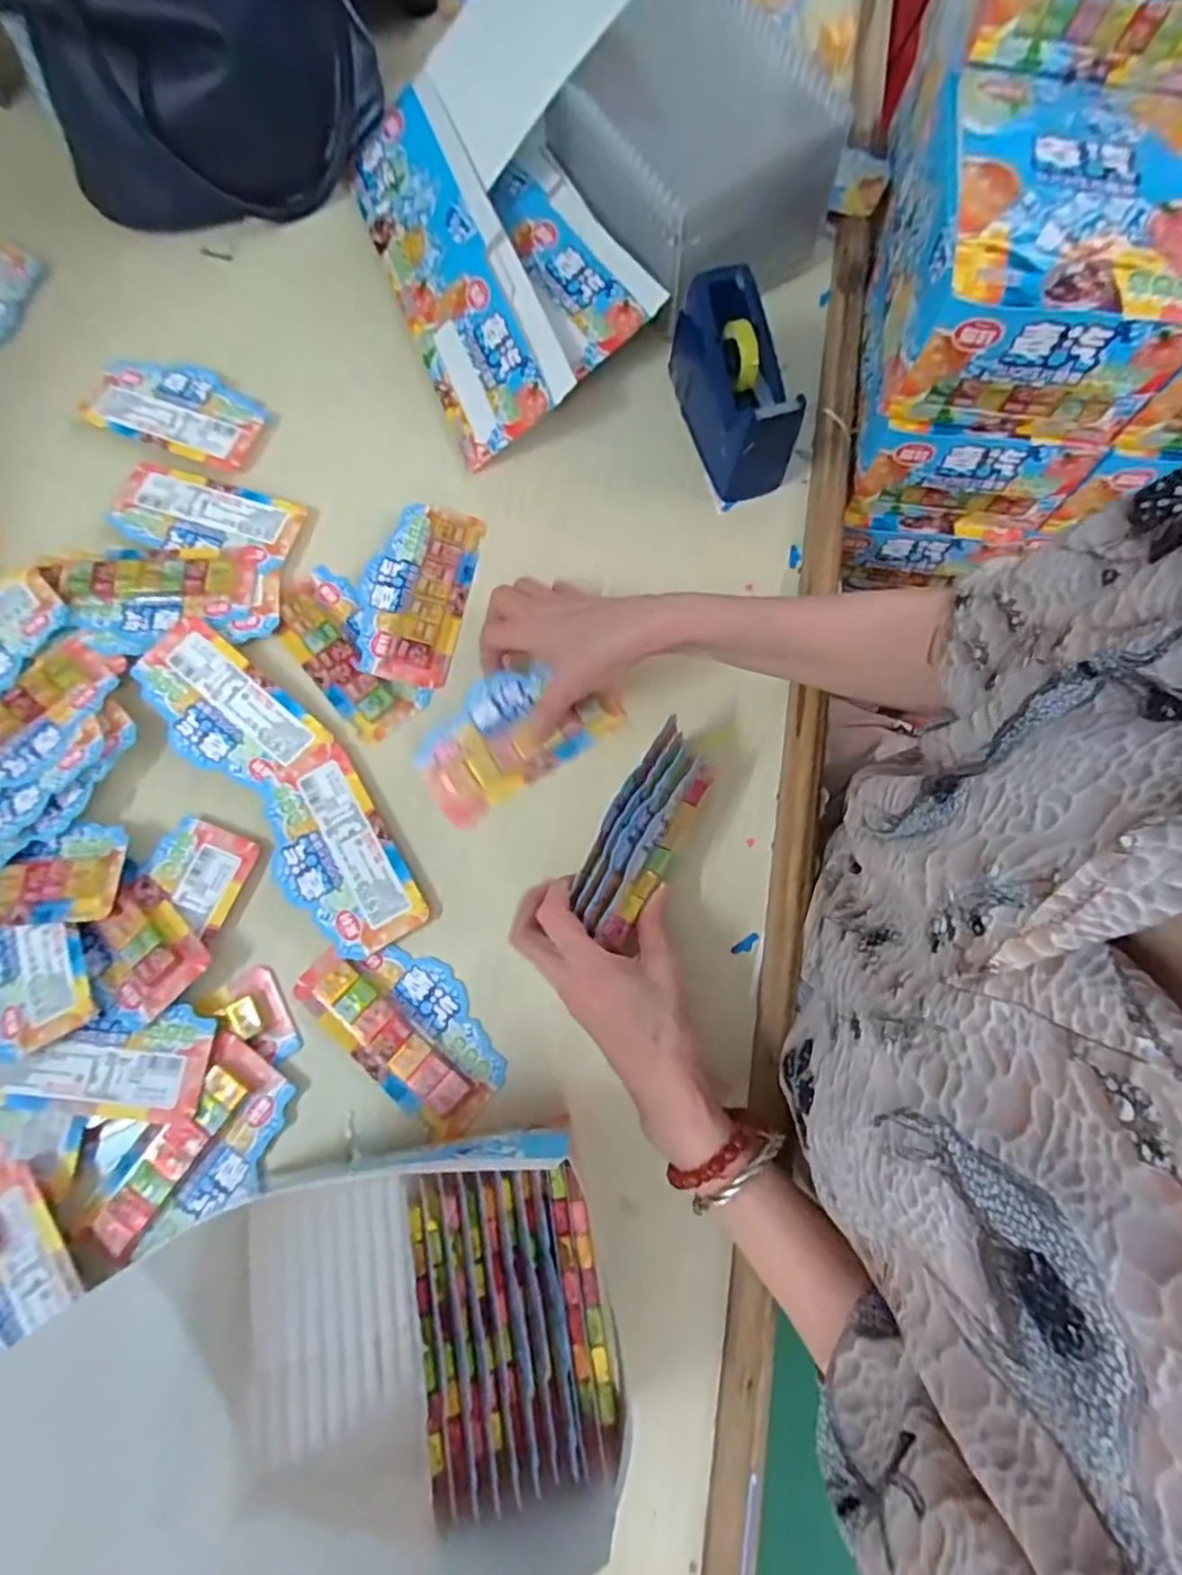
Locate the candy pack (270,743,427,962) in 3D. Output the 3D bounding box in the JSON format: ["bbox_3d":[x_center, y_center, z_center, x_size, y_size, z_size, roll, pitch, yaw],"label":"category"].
[{"bbox_3d":[-0.178,0.045,0.449,0.078,0.008,0.146,-29,78,-7],"label":"candy pack"}]

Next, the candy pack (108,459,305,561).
[{"bbox_3d":[-0.299,-0.210,0.508,0.147,0.009,0.065,15,77,3],"label":"candy pack"}]

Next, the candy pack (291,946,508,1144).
[{"bbox_3d":[-0.120,0.152,0.423,0.142,0.007,0.077,40,79,9],"label":"candy pack"}]

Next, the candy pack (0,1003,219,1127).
[{"bbox_3d":[-0.310,0.168,0.405,0.139,0.012,0.064,7,76,2],"label":"candy pack"}]

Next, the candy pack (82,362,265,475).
[{"bbox_3d":[-0.336,-0.309,0.529,0.139,0.005,0.077,20,77,5],"label":"candy pack"}]

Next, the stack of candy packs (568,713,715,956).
[{"bbox_3d":[0.033,0.027,0.405,0.047,0.036,0.134,26,79,6],"label":"stack of candy packs"}]

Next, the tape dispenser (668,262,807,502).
[{"bbox_3d":[0.102,-0.306,0.481,0.048,0.083,0.146,-19,77,-5],"label":"tape dispenser"}]

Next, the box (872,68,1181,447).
[{"bbox_3d":[0.290,-0.349,0.427,0.155,0.095,0.187,8,76,2],"label":"box"}]

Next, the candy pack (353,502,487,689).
[{"bbox_3d":[-0.135,-0.150,0.493,0.076,0.012,0.142,11,76,3],"label":"candy pack"}]

